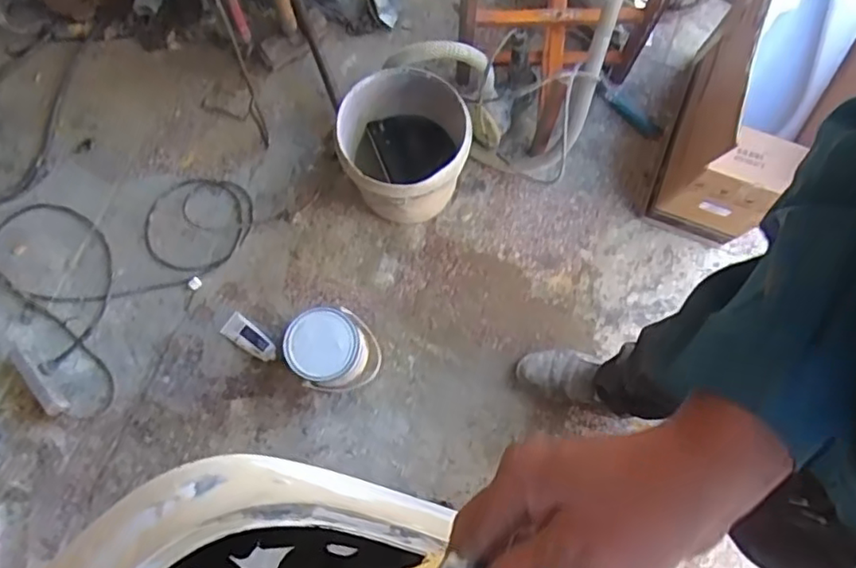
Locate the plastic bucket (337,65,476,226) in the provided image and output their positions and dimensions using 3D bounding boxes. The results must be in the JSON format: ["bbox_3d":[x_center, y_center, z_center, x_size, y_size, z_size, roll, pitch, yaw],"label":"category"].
[{"bbox_3d":[-0.047,-0.266,1.324,0.254,0.260,0.255,0,75,1],"label":"plastic bucket"}]

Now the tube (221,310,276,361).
[{"bbox_3d":[-0.389,0.119,1.369,0.139,0.020,0.055,33,78,9],"label":"tube"}]

